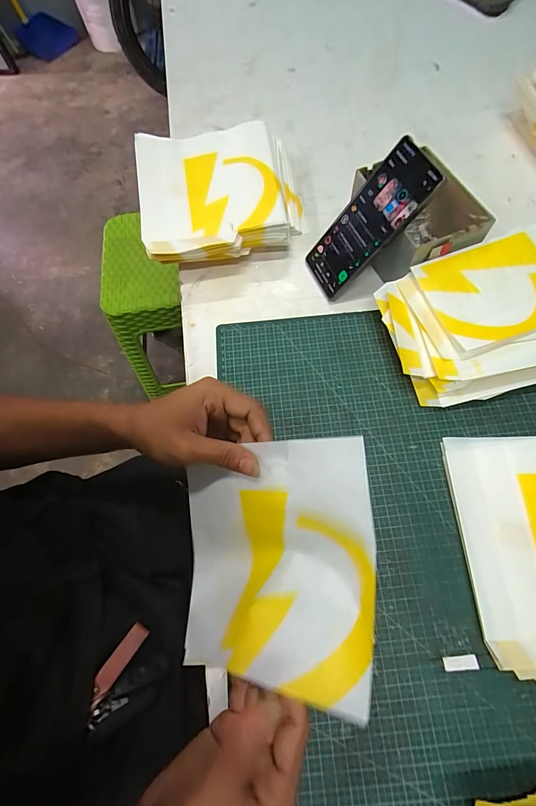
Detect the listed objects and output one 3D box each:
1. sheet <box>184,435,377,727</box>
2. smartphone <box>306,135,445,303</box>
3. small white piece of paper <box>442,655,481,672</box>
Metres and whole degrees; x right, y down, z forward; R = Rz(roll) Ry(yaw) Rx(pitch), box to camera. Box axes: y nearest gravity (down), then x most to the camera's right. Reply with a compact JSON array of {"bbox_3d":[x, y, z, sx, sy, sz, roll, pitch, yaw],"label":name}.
[{"bbox_3d":[-0.004,0.121,0.275,0.171,0.027,0.175,-10,76,37],"label":"sheet"},{"bbox_3d":[0.108,-0.195,0.395,0.007,0.159,0.069,-1,57,-44],"label":"smartphone"},{"bbox_3d":[0.160,0.216,0.294,0.028,0.004,0.011,-6,66,0],"label":"small white piece of paper"}]

